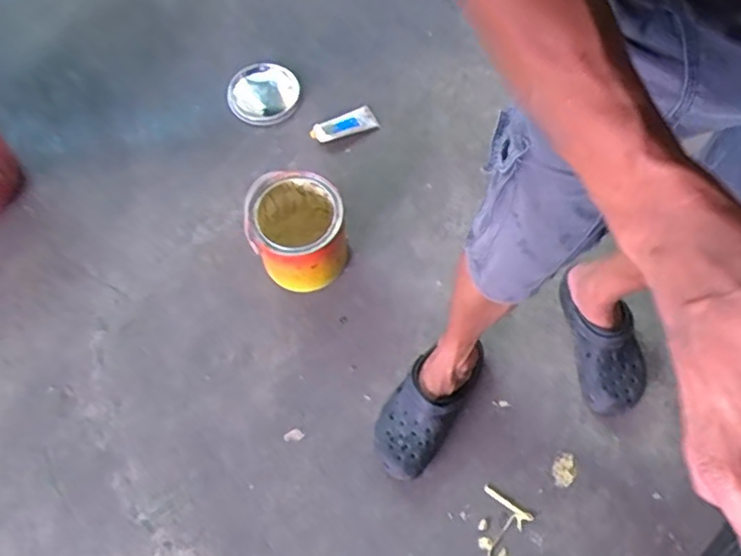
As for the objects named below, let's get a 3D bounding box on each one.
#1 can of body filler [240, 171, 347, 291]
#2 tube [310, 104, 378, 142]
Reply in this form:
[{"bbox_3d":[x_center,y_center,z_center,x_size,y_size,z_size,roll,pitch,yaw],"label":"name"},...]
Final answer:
[{"bbox_3d":[-0.127,-0.080,1.154,0.163,0.157,0.172,-13,65,-3],"label":"can of body filler"},{"bbox_3d":[-0.055,-0.313,1.333,0.147,0.027,0.055,-24,68,-25],"label":"tube"}]

